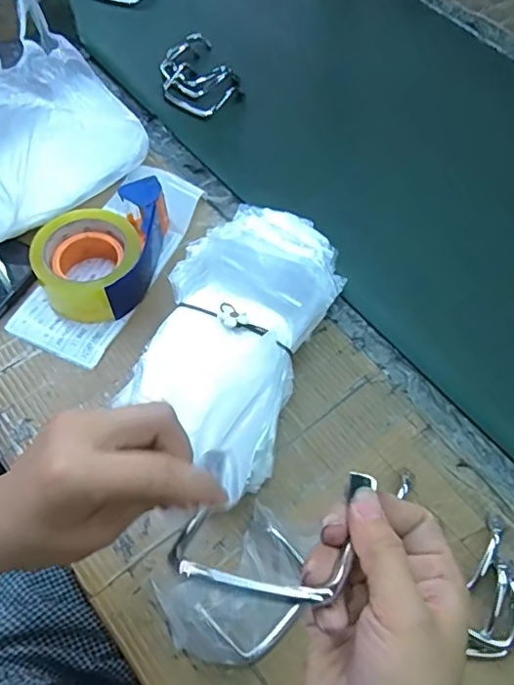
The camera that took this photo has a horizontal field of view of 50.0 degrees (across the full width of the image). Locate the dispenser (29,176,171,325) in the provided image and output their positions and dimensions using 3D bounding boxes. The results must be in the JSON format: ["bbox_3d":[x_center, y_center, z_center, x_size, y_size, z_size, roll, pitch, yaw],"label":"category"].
[{"bbox_3d":[-0.145,-0.091,0.562,0.155,0.064,0.108,-31,67,-19],"label":"dispenser"}]

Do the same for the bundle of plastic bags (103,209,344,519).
[{"bbox_3d":[-0.015,-0.017,0.509,0.145,0.096,0.267,21,61,9],"label":"bundle of plastic bags"}]

